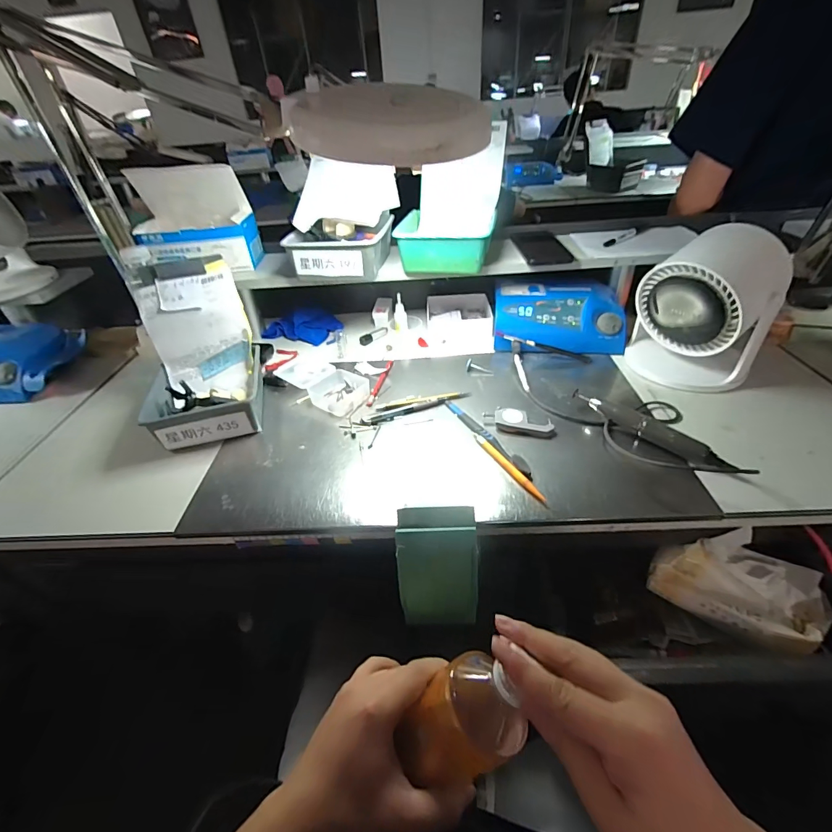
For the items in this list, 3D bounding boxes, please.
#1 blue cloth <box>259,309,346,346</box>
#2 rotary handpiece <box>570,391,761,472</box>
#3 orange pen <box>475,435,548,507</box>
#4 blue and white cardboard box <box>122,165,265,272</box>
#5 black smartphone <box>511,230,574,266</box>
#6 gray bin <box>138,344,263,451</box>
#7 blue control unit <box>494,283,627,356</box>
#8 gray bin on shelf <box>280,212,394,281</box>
[{"bbox_3d":[-0.235,-0.193,0.847,0.163,0.045,0.079,11,44,18],"label":"blue cloth"},{"bbox_3d":[0.305,0.025,0.530,0.214,0.037,0.025,28,51,32],"label":"rotary handpiece"},{"bbox_3d":[0.116,0.064,0.513,0.013,0.009,0.138,-23,44,-20],"label":"orange pen"},{"bbox_3d":[-0.410,-0.357,0.756,0.201,0.167,0.106,-6,39,-2],"label":"blue and white cardboard box"},{"bbox_3d":[0.233,-0.321,0.760,0.083,0.012,0.190,-2,39,4],"label":"black smartphone"},{"bbox_3d":[-0.317,-0.028,0.623,0.161,0.074,0.152,-15,42,-11],"label":"gray bin"},{"bbox_3d":[0.257,-0.182,0.744,0.225,0.079,0.150,1,41,6],"label":"blue control unit"},{"bbox_3d":[-0.131,-0.300,0.719,0.164,0.065,0.158,0,39,6],"label":"gray bin on shelf"}]

